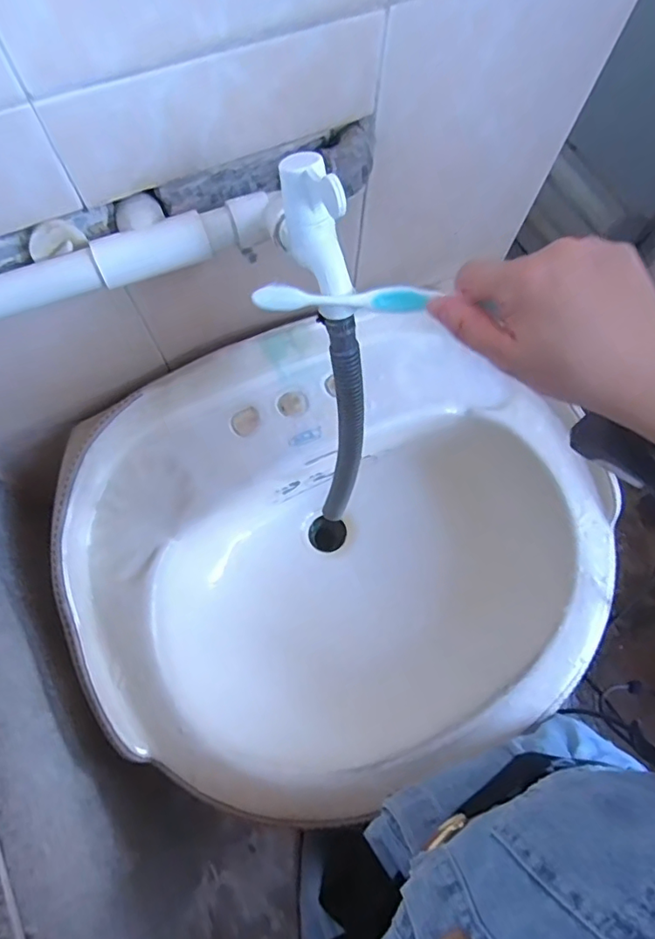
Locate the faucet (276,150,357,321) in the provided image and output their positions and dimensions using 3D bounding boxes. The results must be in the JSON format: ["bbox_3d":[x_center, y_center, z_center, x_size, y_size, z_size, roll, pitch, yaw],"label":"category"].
[{"bbox_3d":[-0.005,-0.129,0.297,0.034,0.026,0.086,-22,118,-9],"label":"faucet"}]

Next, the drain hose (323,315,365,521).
[{"bbox_3d":[0.013,-0.032,0.407,0.031,0.211,0.021,-6,53,-5],"label":"drain hose"}]

